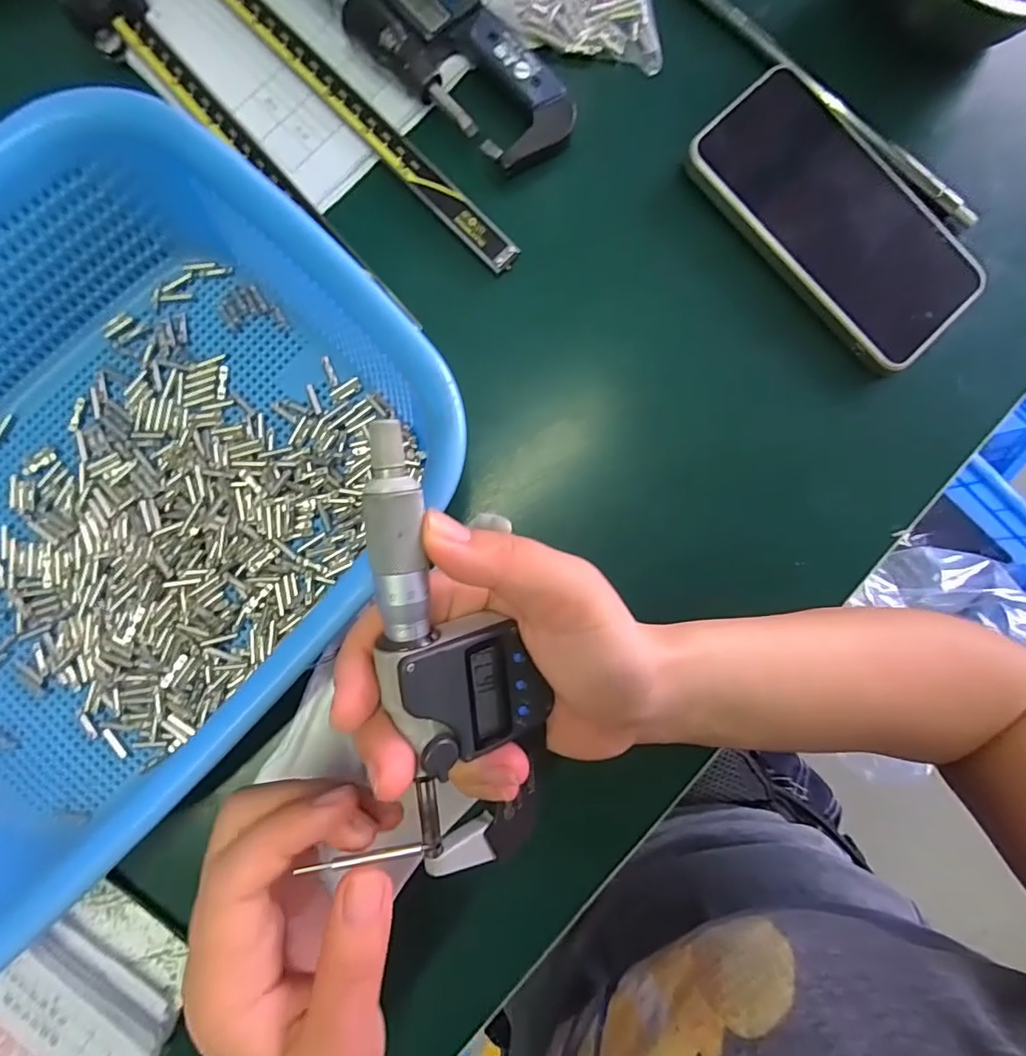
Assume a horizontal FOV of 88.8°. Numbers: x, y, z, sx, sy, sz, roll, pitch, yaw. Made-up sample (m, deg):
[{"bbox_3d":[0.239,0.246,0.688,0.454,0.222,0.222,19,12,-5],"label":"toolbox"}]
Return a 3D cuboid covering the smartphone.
[{"bbox_3d":[0.162,-0.154,0.262,0.075,0.014,0.150,-43,89,-5],"label":"smartphone"}]

